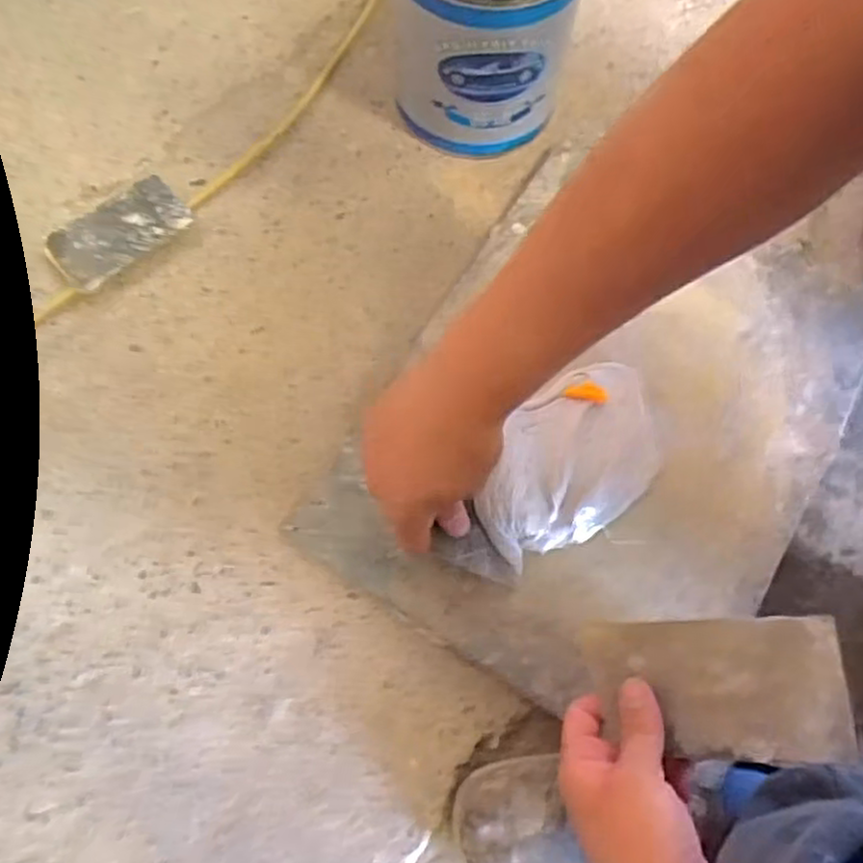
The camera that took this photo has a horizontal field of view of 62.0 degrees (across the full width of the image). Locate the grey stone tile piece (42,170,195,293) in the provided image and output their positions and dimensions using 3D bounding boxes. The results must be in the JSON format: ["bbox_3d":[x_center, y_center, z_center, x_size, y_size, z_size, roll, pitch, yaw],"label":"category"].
[{"bbox_3d":[-0.267,-0.171,0.613,0.114,0.011,0.069,-39,74,-14],"label":"grey stone tile piece"}]

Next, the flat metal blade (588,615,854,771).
[{"bbox_3d":[0.158,0.146,0.410,0.136,0.006,0.075,-9,71,25],"label":"flat metal blade"}]

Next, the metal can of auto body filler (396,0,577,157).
[{"bbox_3d":[0.046,-0.350,0.606,0.144,0.176,0.154,0,69,-1],"label":"metal can of auto body filler"}]

